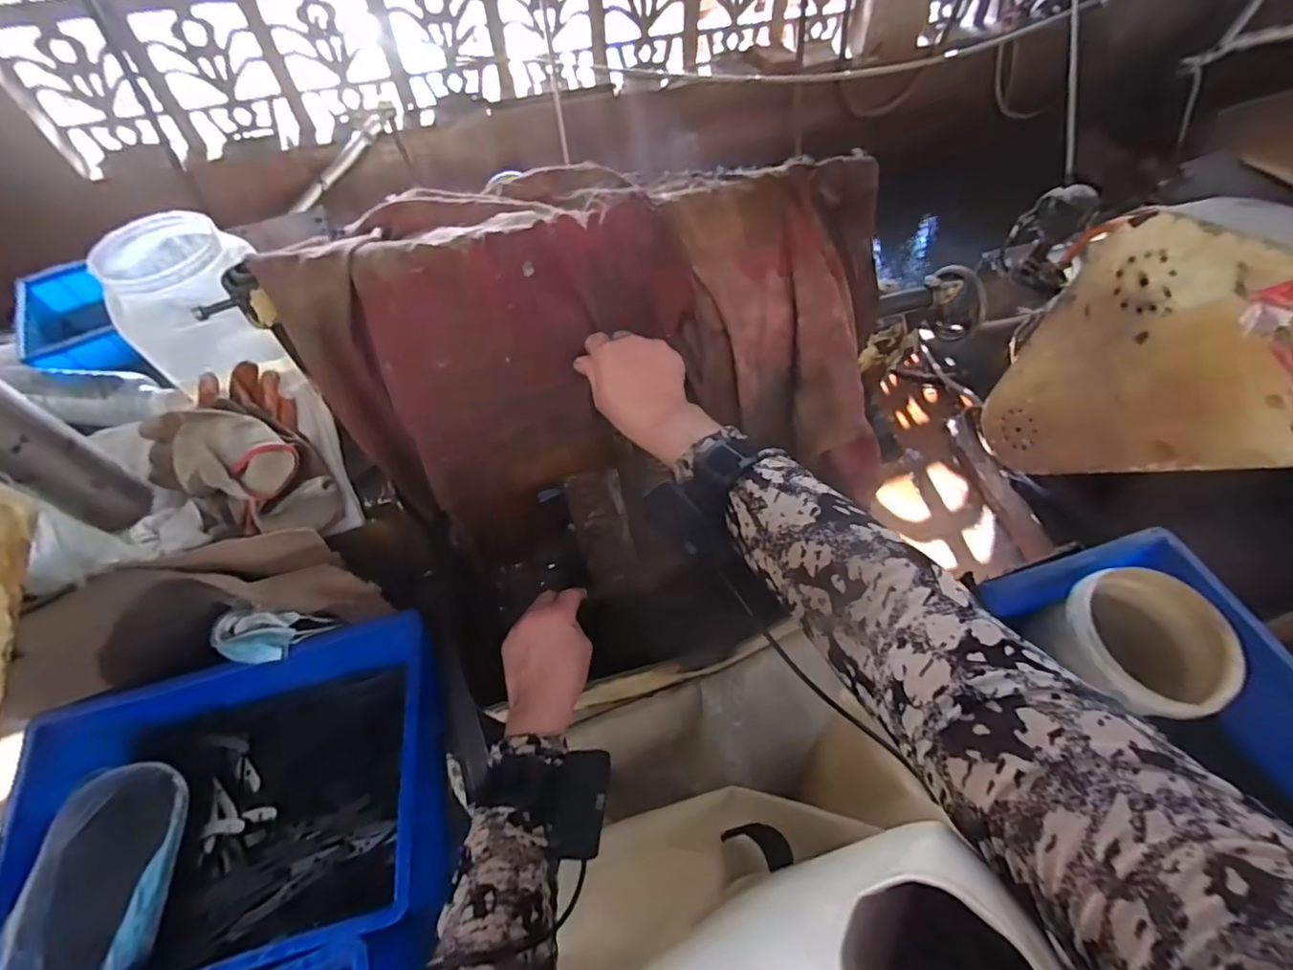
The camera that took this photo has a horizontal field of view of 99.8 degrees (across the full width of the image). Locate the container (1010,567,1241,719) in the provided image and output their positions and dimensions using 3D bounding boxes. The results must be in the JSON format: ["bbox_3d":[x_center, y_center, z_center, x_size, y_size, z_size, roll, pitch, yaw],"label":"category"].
[{"bbox_3d":[0.560,0.194,0.641,0.157,0.115,0.147,0,57,1],"label":"container"}]

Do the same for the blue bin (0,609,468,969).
[{"bbox_3d":[-0.420,0.340,0.585,0.397,0.119,0.316,-9,58,-5],"label":"blue bin"}]

